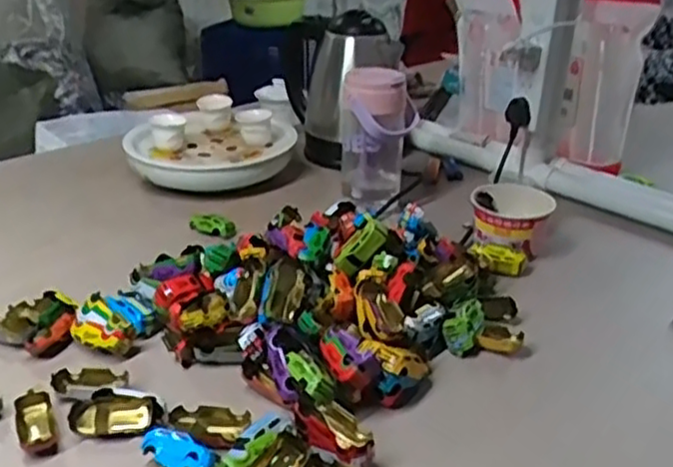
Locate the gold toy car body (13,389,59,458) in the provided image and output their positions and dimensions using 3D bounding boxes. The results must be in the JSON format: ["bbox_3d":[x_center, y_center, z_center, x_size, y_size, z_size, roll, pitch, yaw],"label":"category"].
[{"bbox_3d":[-0.244,0.153,0.571,0.028,0.018,0.064,-12,29,-24],"label":"gold toy car body"}]

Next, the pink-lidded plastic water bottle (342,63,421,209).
[{"bbox_3d":[0.054,-0.124,0.932,0.100,0.182,0.103,3,27,4],"label":"pink-lidded plastic water bottle"}]

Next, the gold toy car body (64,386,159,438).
[{"bbox_3d":[-0.180,0.146,0.575,0.071,0.025,0.026,1,27,1],"label":"gold toy car body"}]

